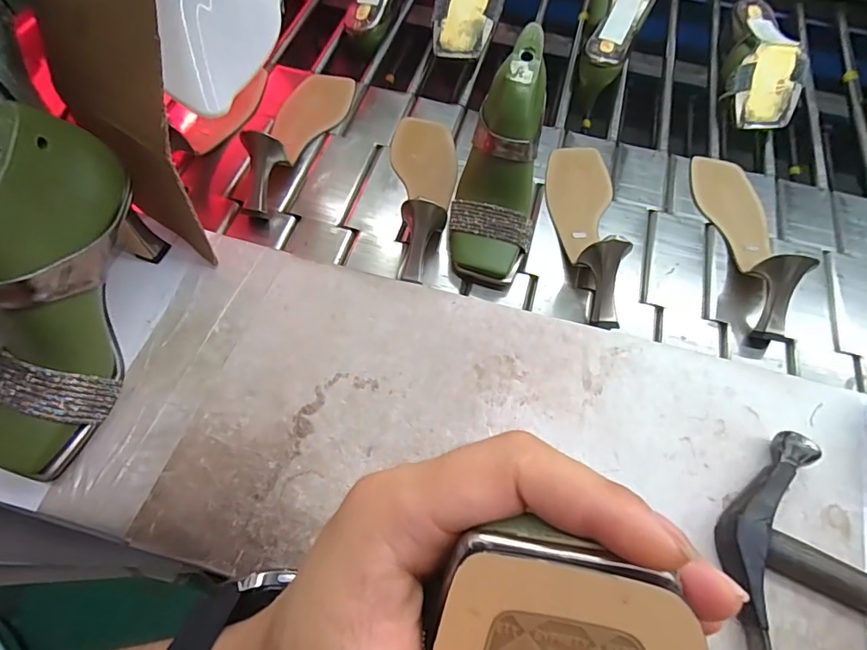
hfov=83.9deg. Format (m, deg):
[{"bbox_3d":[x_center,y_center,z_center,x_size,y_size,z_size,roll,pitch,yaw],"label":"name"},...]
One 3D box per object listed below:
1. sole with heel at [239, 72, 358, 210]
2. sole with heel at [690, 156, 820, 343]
[{"bbox_3d":[-0.156,-0.223,0.527,0.070,0.066,0.237,15,63,4],"label":"sole with heel"},{"bbox_3d":[0.339,-0.100,0.498,0.067,0.061,0.234,0,62,-5],"label":"sole with heel"}]

